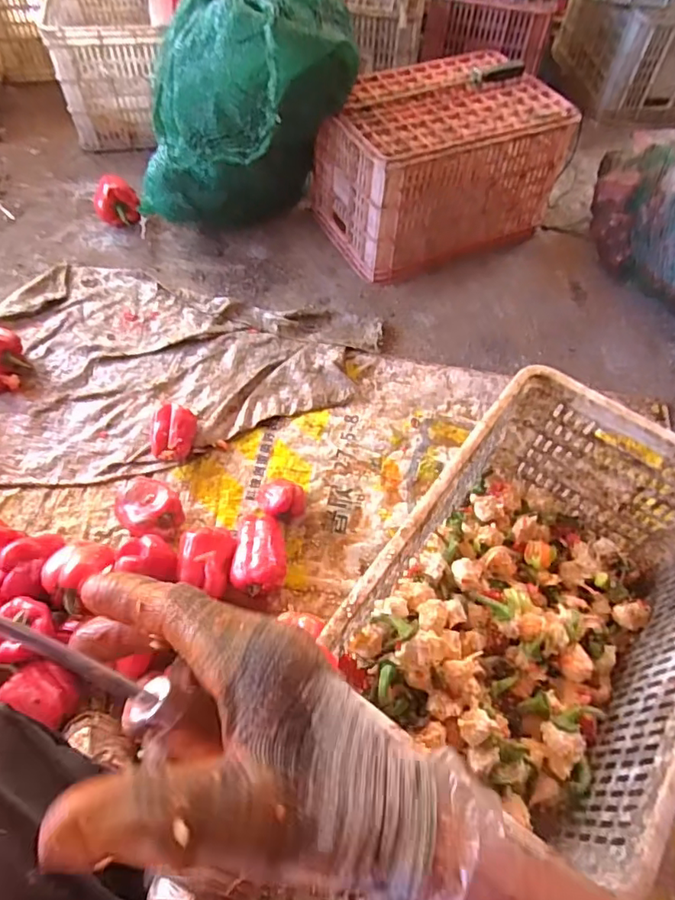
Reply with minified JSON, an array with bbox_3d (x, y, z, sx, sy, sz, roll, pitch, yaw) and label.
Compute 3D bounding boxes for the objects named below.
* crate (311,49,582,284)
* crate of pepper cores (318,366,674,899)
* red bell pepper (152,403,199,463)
[{"bbox_3d":[0.224,-0.661,1.277,0.494,0.266,0.356,-24,63,-16],"label":"crate"},{"bbox_3d":[0.252,0.191,0.716,0.341,0.247,0.500,34,63,17],"label":"crate of pepper cores"},{"bbox_3d":[-0.294,-0.025,0.985,0.082,0.066,0.097,5,59,0],"label":"red bell pepper"}]

